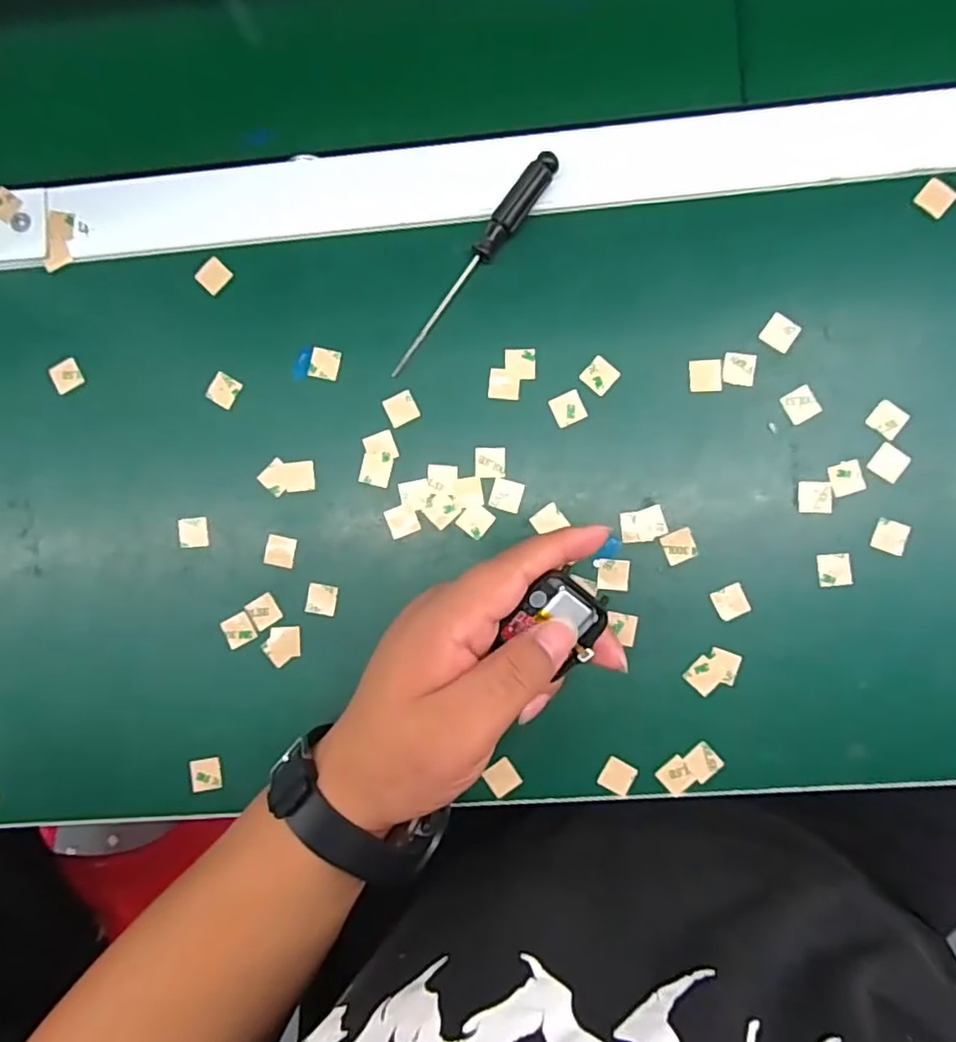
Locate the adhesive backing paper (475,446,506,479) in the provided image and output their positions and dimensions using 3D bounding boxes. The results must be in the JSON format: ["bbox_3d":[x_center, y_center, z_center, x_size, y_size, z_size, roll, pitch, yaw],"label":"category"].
[{"bbox_3d":[0.006,-0.030,0.314,0.016,0.004,0.016,0,90,3],"label":"adhesive backing paper"}]

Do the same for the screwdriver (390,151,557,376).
[{"bbox_3d":[-0.001,-0.128,0.311,0.013,0.011,0.129,35,92,3],"label":"screwdriver"}]

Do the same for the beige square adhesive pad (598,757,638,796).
[{"bbox_3d":[0.070,0.127,0.307,0.016,0.004,0.015,27,86,6],"label":"beige square adhesive pad"}]

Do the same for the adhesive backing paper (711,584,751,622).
[{"bbox_3d":[0.126,0.040,0.305,0.016,0.004,0.016,-25,86,3],"label":"adhesive backing paper"}]

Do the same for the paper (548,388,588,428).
[{"bbox_3d":[0.046,-0.057,0.313,0.016,0.004,0.016,-26,89,0],"label":"paper"}]

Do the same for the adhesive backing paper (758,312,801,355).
[{"bbox_3d":[0.151,-0.094,0.307,0.016,0.004,0.016,35,91,5],"label":"adhesive backing paper"}]

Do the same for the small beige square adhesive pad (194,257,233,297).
[{"bbox_3d":[-0.140,-0.130,0.325,0.016,0.005,0.016,41,92,3],"label":"small beige square adhesive pad"}]

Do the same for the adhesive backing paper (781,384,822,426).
[{"bbox_3d":[0.161,-0.058,0.303,0.017,0.004,0.016,-30,88,3],"label":"adhesive backing paper"}]

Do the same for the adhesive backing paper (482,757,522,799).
[{"bbox_3d":[0.012,0.129,0.310,0.015,0.004,0.015,-37,84,-7],"label":"adhesive backing paper"}]

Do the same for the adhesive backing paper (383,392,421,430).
[{"bbox_3d":[-0.039,-0.058,0.318,0.016,0.004,0.015,-26,92,-2],"label":"adhesive backing paper"}]

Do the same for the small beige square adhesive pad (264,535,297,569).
[{"bbox_3d":[-0.103,0.016,0.319,0.015,0.004,0.015,11,90,4],"label":"small beige square adhesive pad"}]

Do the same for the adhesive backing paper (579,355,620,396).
[{"bbox_3d":[0.062,-0.074,0.312,0.015,0.004,0.015,42,91,5],"label":"adhesive backing paper"}]

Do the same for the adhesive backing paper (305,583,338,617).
[{"bbox_3d":[-0.081,0.041,0.318,0.015,0.004,0.015,11,87,-3],"label":"adhesive backing paper"}]

